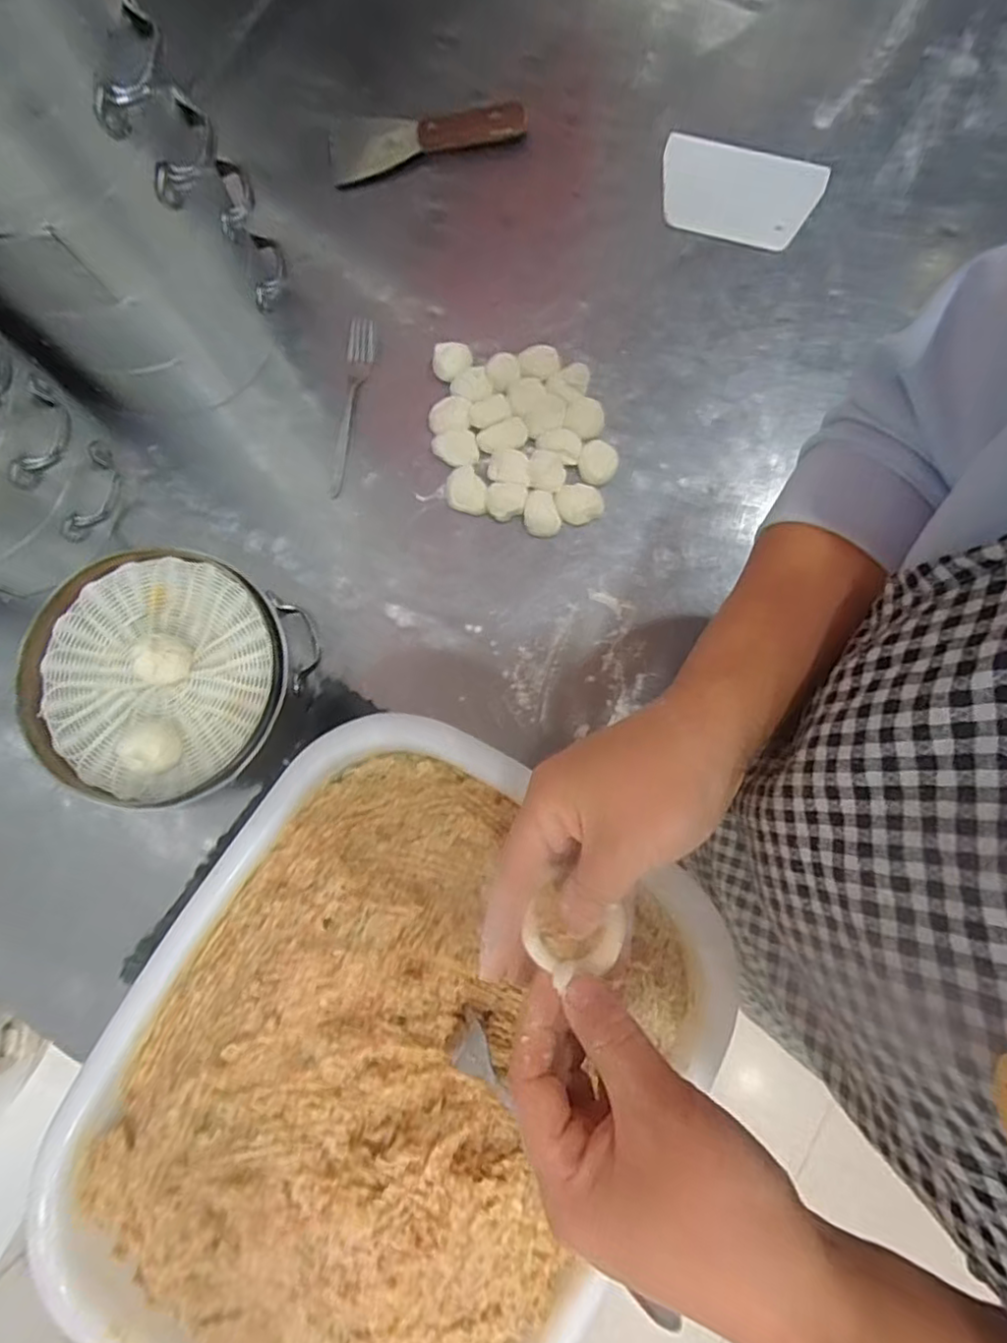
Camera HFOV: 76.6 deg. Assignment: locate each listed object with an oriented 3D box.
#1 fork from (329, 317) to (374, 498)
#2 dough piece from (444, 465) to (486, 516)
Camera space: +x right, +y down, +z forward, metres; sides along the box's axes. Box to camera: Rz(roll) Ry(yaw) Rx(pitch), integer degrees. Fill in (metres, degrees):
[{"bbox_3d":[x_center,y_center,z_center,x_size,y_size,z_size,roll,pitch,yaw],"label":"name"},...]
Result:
[{"bbox_3d":[-0.132,-0.233,0.560,0.022,0.010,0.164,4,79,1],"label":"fork"},{"bbox_3d":[-0.032,-0.156,0.546,0.035,0.015,0.044,1,79,1],"label":"dough piece"}]

